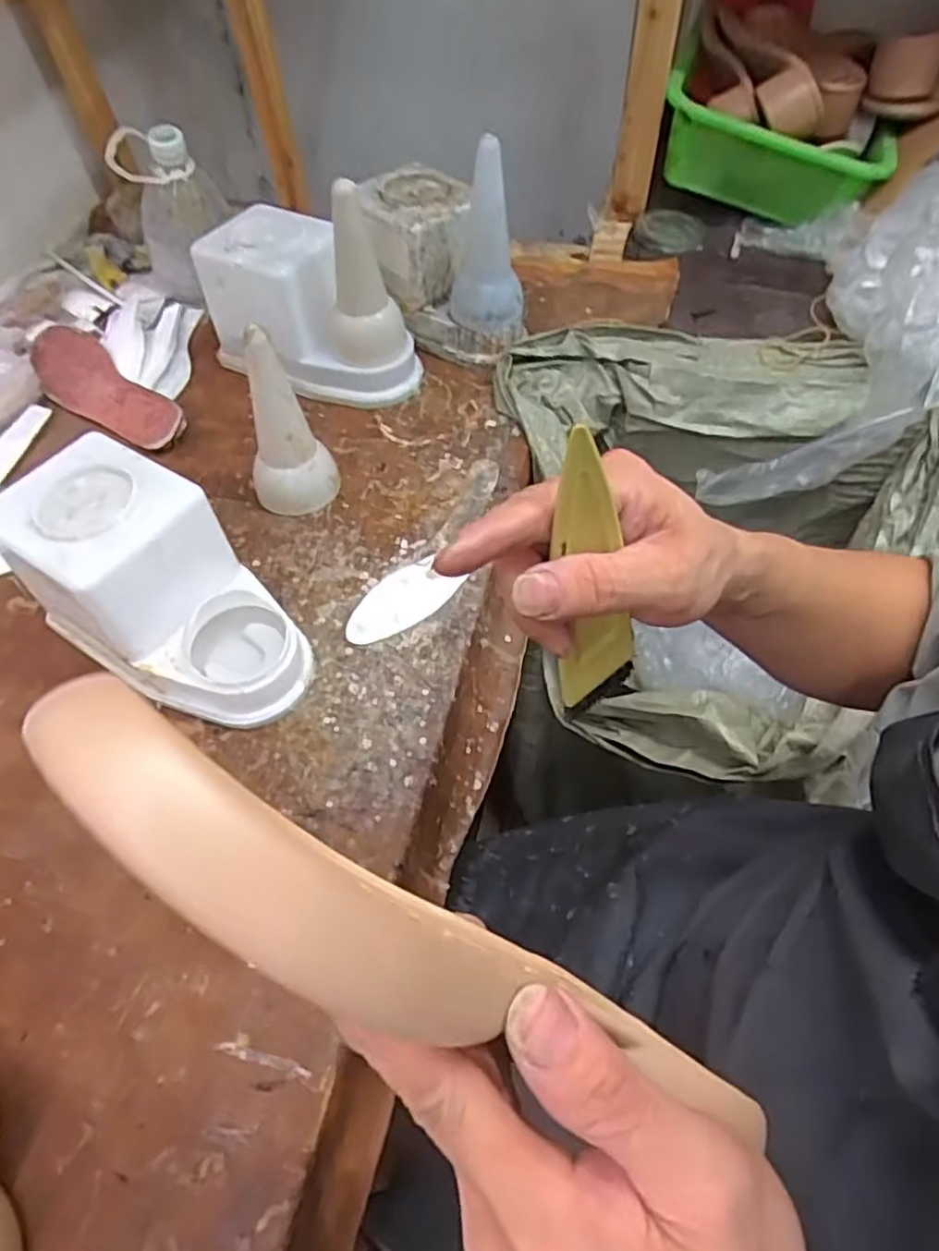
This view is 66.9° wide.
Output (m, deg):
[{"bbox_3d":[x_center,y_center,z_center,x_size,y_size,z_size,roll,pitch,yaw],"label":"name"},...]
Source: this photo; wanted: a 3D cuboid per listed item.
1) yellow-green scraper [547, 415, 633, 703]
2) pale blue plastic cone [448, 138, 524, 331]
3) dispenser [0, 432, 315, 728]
[{"bbox_3d":[0.048,-0.018,0.271,0.030,0.125,0.010,-26,44,-16],"label":"yellow-green scraper"},{"bbox_3d":[0.016,-0.349,0.632,0.065,0.148,0.069,0,55,1],"label":"pale blue plastic cone"},{"bbox_3d":[-0.203,-0.023,0.473,0.192,0.114,0.103,27,60,19],"label":"dispenser"}]

